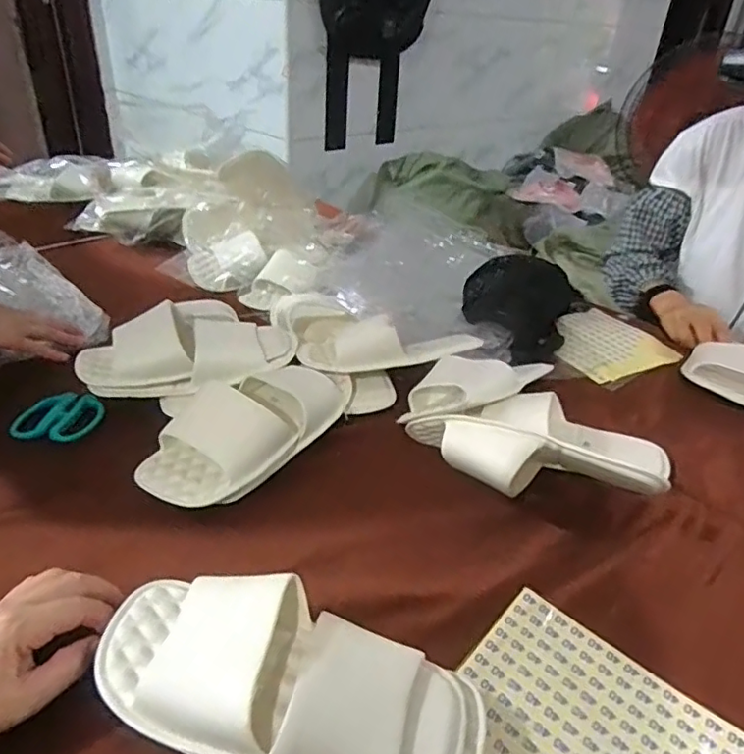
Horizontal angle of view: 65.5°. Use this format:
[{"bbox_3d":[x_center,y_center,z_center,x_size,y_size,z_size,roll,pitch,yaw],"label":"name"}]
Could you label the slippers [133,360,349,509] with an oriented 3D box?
[{"bbox_3d":[-0.126,0.045,0.584,0.107,0.058,0.226,21,36,25],"label":"slippers"}]

